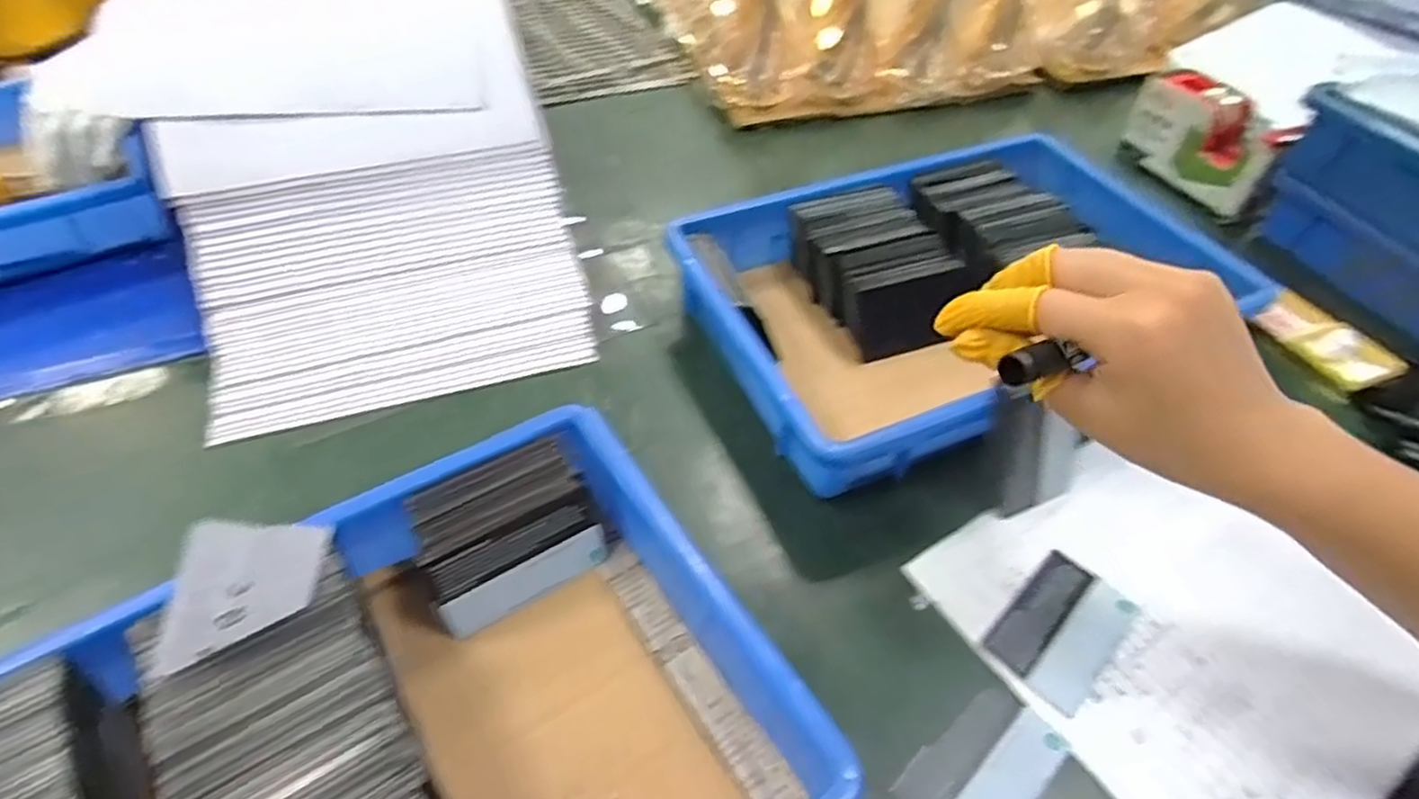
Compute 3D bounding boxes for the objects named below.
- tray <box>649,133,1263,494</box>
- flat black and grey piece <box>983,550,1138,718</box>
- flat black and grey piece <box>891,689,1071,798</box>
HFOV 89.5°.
[{"bbox_3d":[0.172,-0.081,0.526,0.355,0.064,0.246,-18,51,-17],"label":"tray"},{"bbox_3d":[0.192,0.121,0.387,0.051,0.009,0.083,37,57,27],"label":"flat black and grey piece"},{"bbox_3d":[0.130,0.178,0.340,0.081,0.009,0.048,-34,57,-28],"label":"flat black and grey piece"}]

